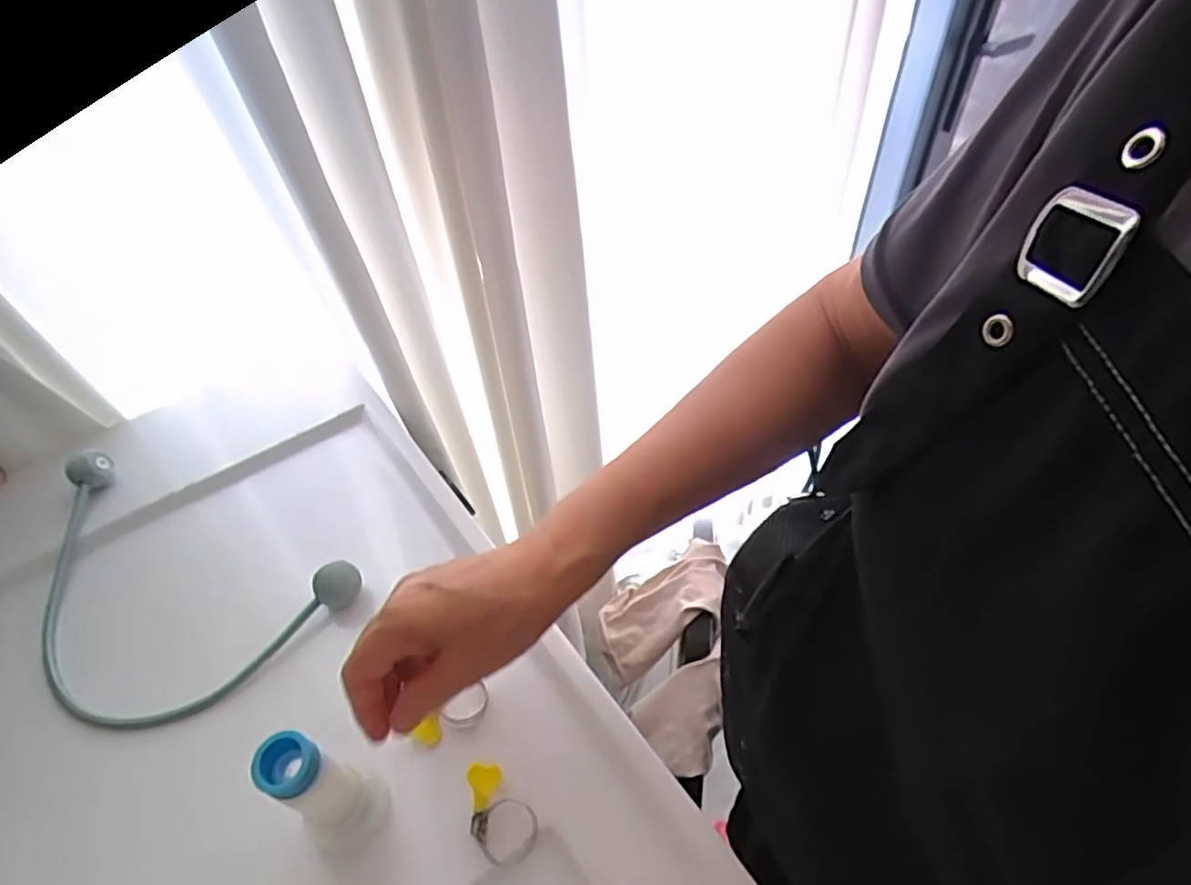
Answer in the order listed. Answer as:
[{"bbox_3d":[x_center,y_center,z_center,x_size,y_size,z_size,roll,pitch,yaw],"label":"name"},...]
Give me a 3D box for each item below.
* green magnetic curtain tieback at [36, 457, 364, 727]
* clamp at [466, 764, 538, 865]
[{"bbox_3d":[-0.338,0.113,0.478,0.290,0.035,0.162,17,50,18],"label":"green magnetic curtain tieback"},{"bbox_3d":[-0.059,0.216,0.377,0.033,0.017,0.054,-35,54,-26],"label":"clamp"}]

